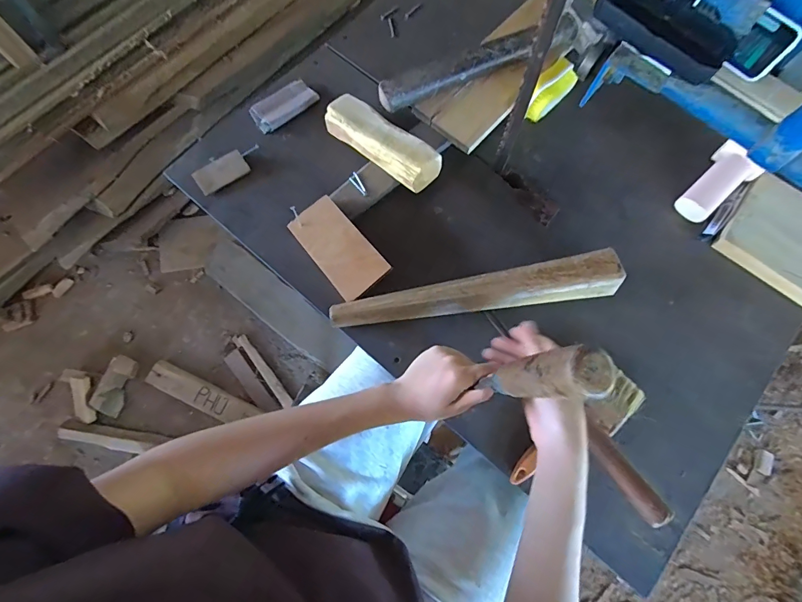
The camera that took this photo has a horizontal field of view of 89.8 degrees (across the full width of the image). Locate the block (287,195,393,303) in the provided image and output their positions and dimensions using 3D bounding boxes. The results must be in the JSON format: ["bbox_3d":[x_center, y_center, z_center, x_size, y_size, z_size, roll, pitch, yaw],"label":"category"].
[{"bbox_3d":[-0.079,-0.066,0.507,0.067,0.025,0.128,-41,81,-11],"label":"block"}]

